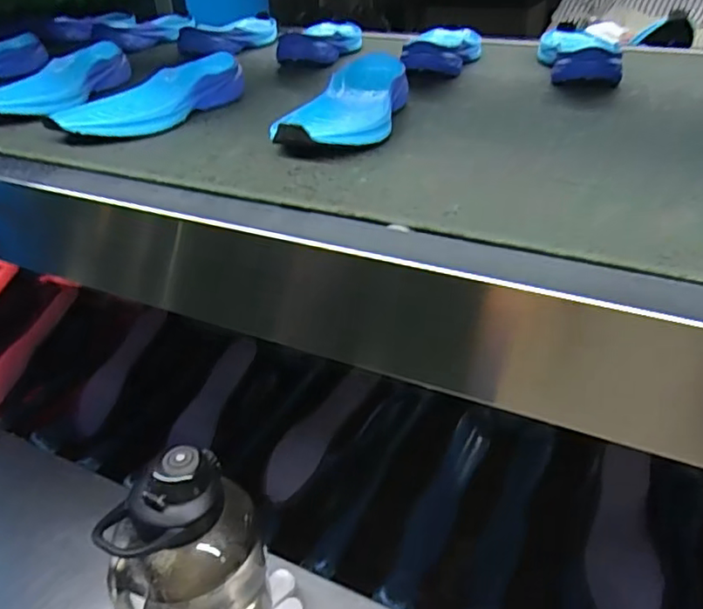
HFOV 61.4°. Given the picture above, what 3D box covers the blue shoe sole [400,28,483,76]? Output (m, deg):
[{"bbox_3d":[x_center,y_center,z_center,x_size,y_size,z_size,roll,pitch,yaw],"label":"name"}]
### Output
[{"bbox_3d":[0.136,-0.370,0.846,0.097,0.039,0.238,7,34,11],"label":"blue shoe sole"}]

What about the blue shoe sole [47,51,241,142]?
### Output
[{"bbox_3d":[-0.215,-0.230,0.653,0.092,0.041,0.235,14,36,21],"label":"blue shoe sole"}]

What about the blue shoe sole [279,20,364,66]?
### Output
[{"bbox_3d":[-0.041,-0.408,0.918,0.090,0.037,0.238,7,34,11],"label":"blue shoe sole"}]

